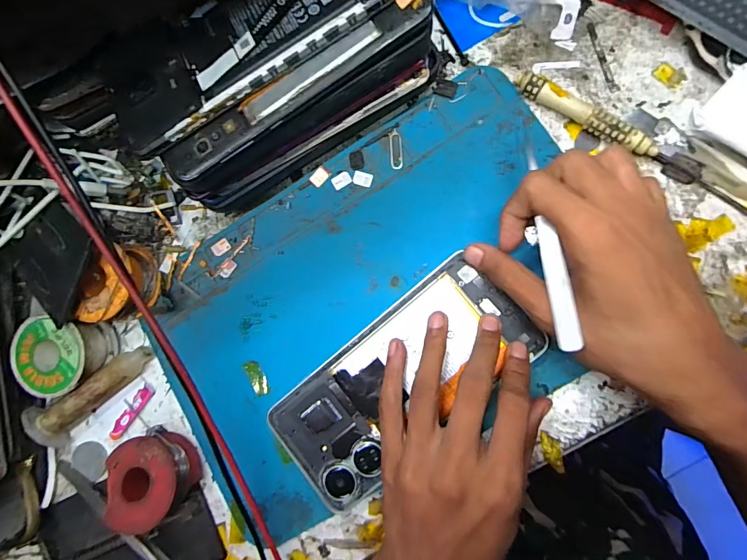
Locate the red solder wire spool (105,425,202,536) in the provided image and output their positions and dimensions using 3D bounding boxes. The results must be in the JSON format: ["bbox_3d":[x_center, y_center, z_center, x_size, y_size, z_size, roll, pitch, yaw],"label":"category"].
[{"bbox_3d":[-0.141,0.127,0.250,0.049,0.028,0.054,-11,74,8],"label":"red solder wire spool"}]

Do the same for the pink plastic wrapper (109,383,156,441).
[{"bbox_3d":[-0.169,0.092,0.276,0.010,0.005,0.044,38,92,8],"label":"pink plastic wrapper"}]

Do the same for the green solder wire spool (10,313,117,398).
[{"bbox_3d":[-0.213,0.051,0.272,0.054,0.030,0.050,0,87,8],"label":"green solder wire spool"}]

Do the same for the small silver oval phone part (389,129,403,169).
[{"bbox_3d":[0.015,-0.087,0.263,0.008,0.004,0.027,-4,89,7],"label":"small silver oval phone part"}]

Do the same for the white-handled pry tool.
[{"bbox_3d":[0.097,-0.026,0.221,0.009,0.011,0.133,-2,62,7],"label":"white-handled pry tool"}]

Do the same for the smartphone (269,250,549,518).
[{"bbox_3d":[0.014,0.063,0.242,0.162,0.005,0.077,-44,83,3],"label":"smartphone"}]

